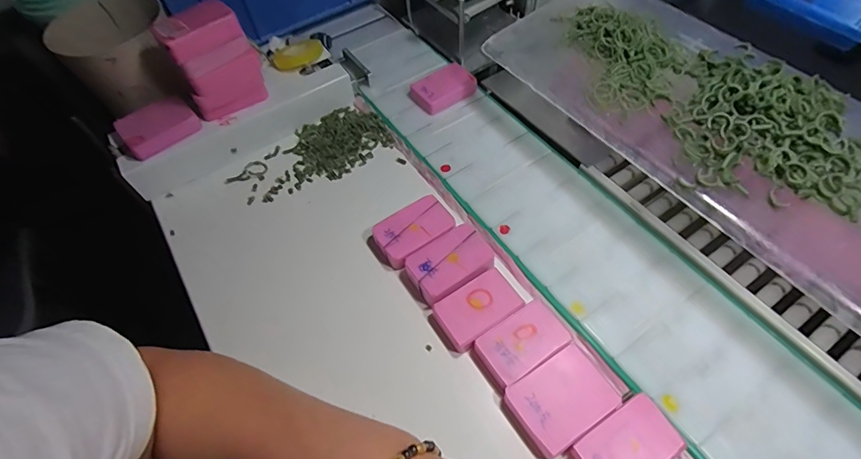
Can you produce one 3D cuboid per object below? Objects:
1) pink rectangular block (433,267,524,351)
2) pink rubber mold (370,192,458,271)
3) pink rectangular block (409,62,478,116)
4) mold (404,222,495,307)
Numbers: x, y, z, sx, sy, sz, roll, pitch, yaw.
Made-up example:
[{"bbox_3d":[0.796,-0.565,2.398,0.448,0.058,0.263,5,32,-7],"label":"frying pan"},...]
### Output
[{"bbox_3d":[0.040,0.068,0.376,0.068,0.019,0.043,-30,60,-15],"label":"pink rectangular block"},{"bbox_3d":[-0.015,0.002,0.422,0.071,0.021,0.048,-33,61,-17],"label":"pink rubber mold"},{"bbox_3d":[0.015,-0.165,0.525,0.070,0.020,0.049,-31,60,-15],"label":"pink rectangular block"},{"bbox_3d":[0.018,0.033,0.398,0.075,0.022,0.050,-31,60,-16],"label":"mold"}]

